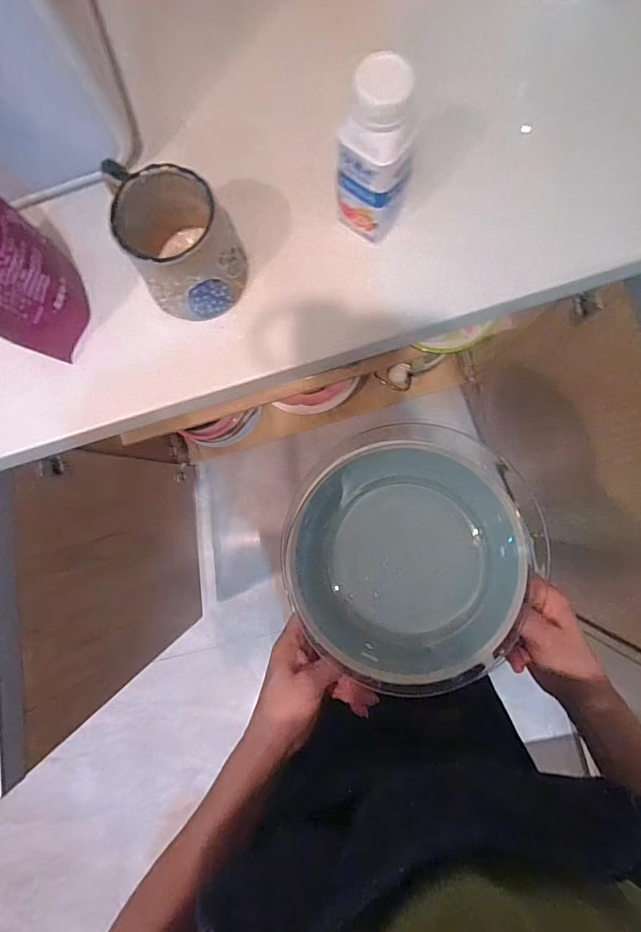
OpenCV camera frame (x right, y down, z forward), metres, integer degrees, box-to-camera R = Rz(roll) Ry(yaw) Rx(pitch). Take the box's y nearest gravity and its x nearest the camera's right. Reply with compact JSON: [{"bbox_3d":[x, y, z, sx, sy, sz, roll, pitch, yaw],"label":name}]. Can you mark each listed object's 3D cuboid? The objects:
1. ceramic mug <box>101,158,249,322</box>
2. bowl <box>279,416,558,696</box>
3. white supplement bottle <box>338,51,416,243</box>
[{"bbox_3d":[-0.115,-0.181,0.379,0.088,0.097,0.091,0,87,4],"label":"ceramic mug"},{"bbox_3d":[0.071,0.069,0.381,0.191,0.059,0.210,0,91,1],"label":"bowl"},{"bbox_3d":[0.047,-0.233,0.348,0.049,0.140,0.052,38,90,5],"label":"white supplement bottle"}]

